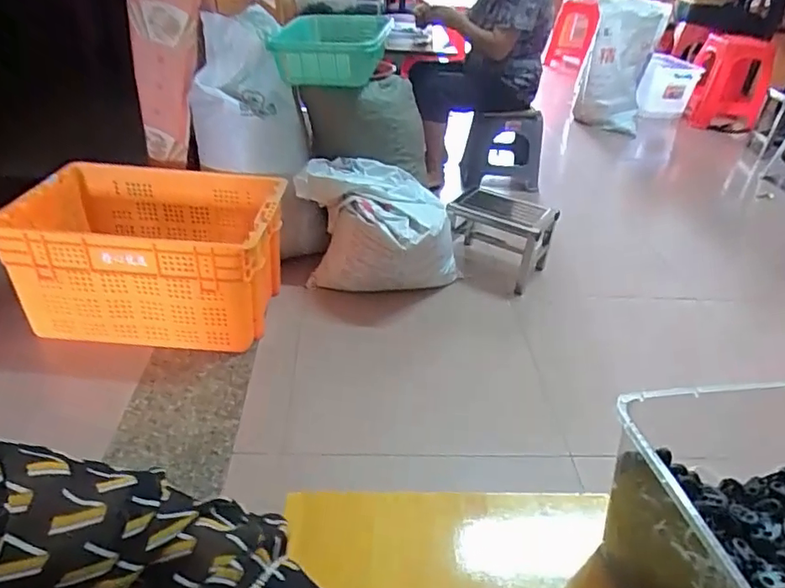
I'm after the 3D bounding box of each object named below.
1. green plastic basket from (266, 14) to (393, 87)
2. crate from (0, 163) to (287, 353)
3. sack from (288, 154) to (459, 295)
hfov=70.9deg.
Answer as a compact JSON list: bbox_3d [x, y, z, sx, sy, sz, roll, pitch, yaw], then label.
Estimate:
[{"bbox_3d":[-0.164,-0.679,1.535,0.278,0.129,0.407,5,34,0],"label":"green plastic basket"},{"bbox_3d":[-0.583,-0.107,1.408,0.555,0.304,0.394,4,34,-1],"label":"crate"},{"bbox_3d":[-0.039,-0.187,1.595,0.402,0.317,0.275,20,37,21],"label":"sack"}]

